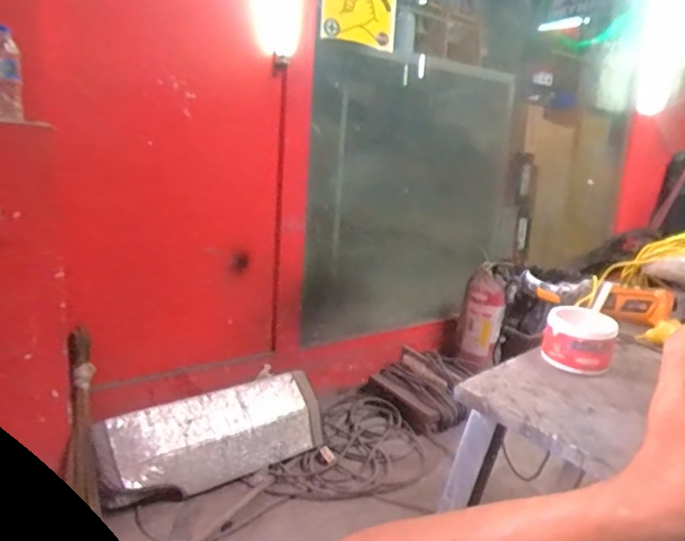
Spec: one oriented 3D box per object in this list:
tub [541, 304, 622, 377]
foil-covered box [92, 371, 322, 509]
[{"bbox_3d":[0.379,0.111,0.860,0.101,0.086,0.090,9,13,20],"label":"tub"},{"bbox_3d":[-0.341,0.457,1.467,0.607,0.199,0.157,-5,15,-36],"label":"foil-covered box"}]

